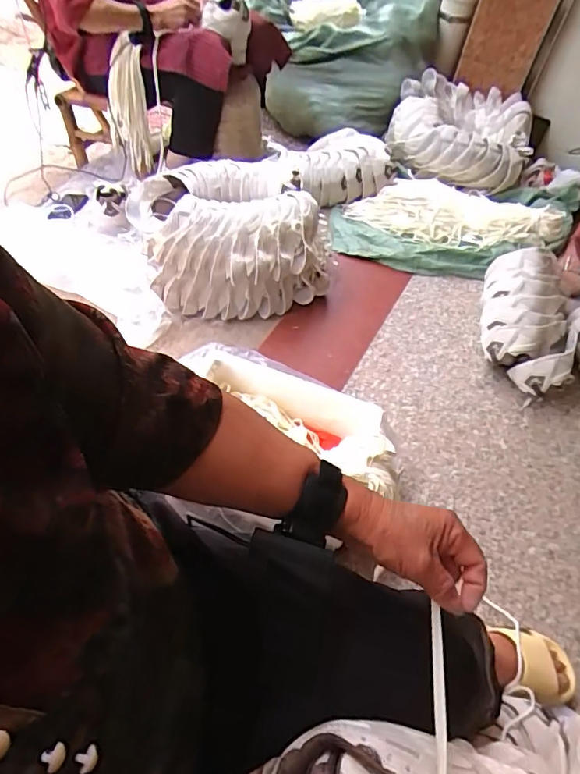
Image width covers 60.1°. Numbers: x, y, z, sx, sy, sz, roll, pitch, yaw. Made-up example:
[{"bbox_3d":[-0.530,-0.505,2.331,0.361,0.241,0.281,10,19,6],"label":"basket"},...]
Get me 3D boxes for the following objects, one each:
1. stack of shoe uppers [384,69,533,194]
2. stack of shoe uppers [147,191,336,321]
[{"bbox_3d":[0.546,-0.824,1.616,0.450,0.150,0.360,25,55,12],"label":"stack of shoe uppers"},{"bbox_3d":[-0.106,-0.320,1.204,0.446,0.218,0.186,-1,55,-6],"label":"stack of shoe uppers"}]

